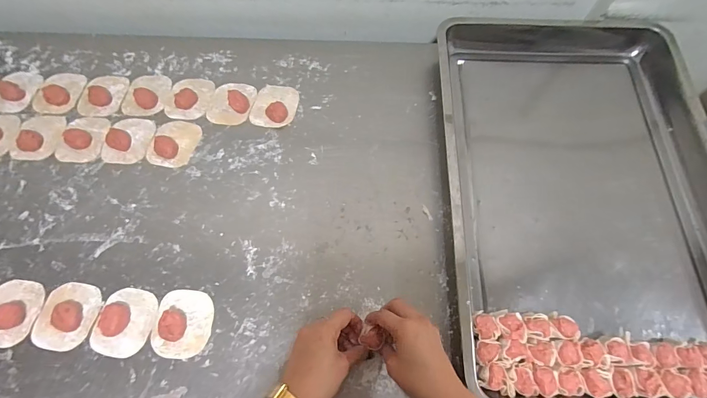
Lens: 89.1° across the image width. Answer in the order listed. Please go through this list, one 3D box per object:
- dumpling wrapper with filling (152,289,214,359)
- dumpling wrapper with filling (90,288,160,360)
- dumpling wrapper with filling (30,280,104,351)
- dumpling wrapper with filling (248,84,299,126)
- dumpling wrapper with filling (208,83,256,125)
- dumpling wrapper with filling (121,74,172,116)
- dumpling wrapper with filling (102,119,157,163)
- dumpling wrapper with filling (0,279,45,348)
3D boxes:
[{"bbox_3d":[-0.223,0.159,0.462,0.073,0.029,0.083,5,68,1],"label":"dumpling wrapper with filling"},{"bbox_3d":[-0.300,0.158,0.464,0.071,0.023,0.082,10,68,3],"label":"dumpling wrapper with filling"},{"bbox_3d":[-0.376,0.151,0.467,0.071,0.018,0.082,8,68,2],"label":"dumpling wrapper with filling"},{"bbox_3d":[-0.131,-0.160,0.600,0.070,0.017,0.084,12,68,4],"label":"dumpling wrapper with filling"},{"bbox_3d":[-0.206,-0.165,0.604,0.071,0.016,0.083,9,68,3],"label":"dumpling wrapper with filling"},{"bbox_3d":[-0.352,-0.182,0.614,0.074,0.013,0.087,8,68,2],"label":"dumpling wrapper with filling"},{"bbox_3d":[-0.364,-0.098,0.578,0.071,0.014,0.085,9,68,3],"label":"dumpling wrapper with filling"},{"bbox_3d":[-0.455,0.150,0.474,0.071,0.013,0.084,9,68,3],"label":"dumpling wrapper with filling"}]

